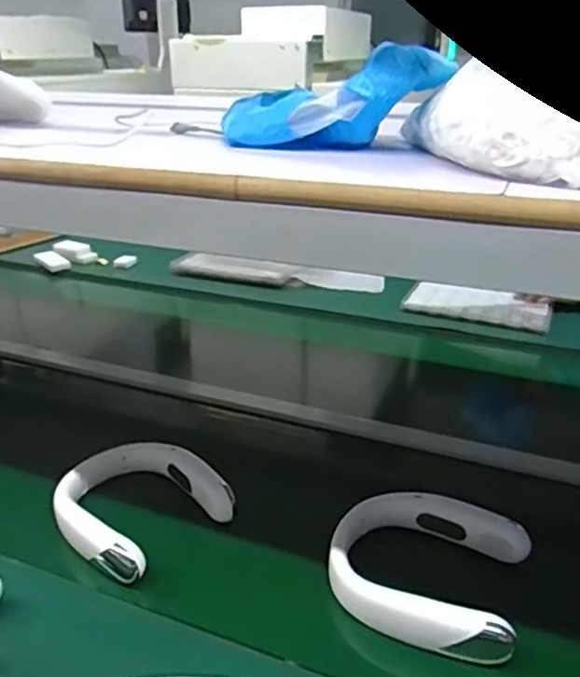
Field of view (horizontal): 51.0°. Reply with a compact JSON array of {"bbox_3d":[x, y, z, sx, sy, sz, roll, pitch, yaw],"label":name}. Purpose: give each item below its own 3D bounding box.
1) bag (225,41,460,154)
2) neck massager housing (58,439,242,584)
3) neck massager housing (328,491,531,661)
[{"bbox_3d":[0.040,-0.217,0.552,0.200,0.087,0.064,9,27,17],"label":"bag"},{"bbox_3d":[-0.205,0.206,0.804,0.202,0.052,0.223,-23,35,-40],"label":"neck massager housing"},{"bbox_3d":[0.156,0.256,0.699,0.206,0.042,0.194,12,28,22],"label":"neck massager housing"}]

